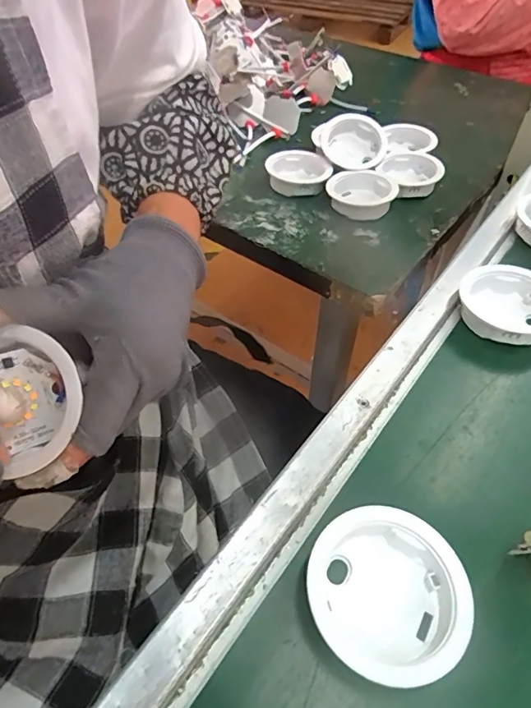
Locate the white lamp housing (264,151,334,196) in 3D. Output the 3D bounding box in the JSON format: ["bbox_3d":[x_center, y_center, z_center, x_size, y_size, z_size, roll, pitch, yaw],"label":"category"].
[{"bbox_3d":[0.037,-0.202,0.525,0.069,0.026,0.068,1,51,-1],"label":"white lamp housing"}]

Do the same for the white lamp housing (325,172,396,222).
[{"bbox_3d":[0.102,-0.173,0.504,0.071,0.023,0.058,11,51,6],"label":"white lamp housing"}]

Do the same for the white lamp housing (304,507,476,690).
[{"bbox_3d":[0.055,0.111,0.218,0.070,0.019,0.070,1,51,-1],"label":"white lamp housing"}]

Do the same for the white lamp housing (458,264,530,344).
[{"bbox_3d":[0.181,-0.035,0.354,0.062,0.031,0.071,-28,57,-23],"label":"white lamp housing"}]

